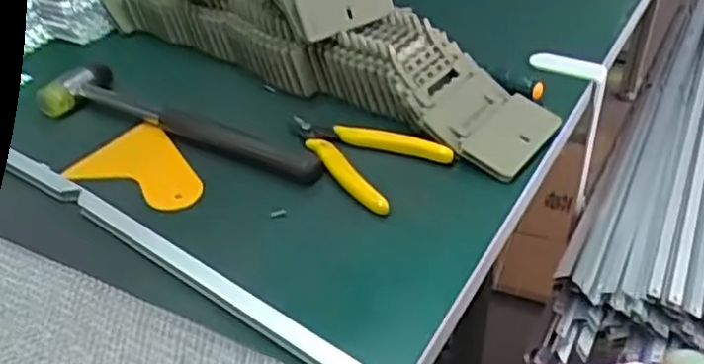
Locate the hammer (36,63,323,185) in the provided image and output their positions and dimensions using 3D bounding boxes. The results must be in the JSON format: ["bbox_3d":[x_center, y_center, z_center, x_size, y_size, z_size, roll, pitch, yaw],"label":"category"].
[{"bbox_3d":[-0.126,-0.045,0.528,0.239,0.022,0.051,15,40,21],"label":"hammer"}]

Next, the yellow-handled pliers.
[{"bbox_3d":[0.002,-0.023,0.497,0.113,0.016,0.073,28,46,33],"label":"yellow-handled pliers"}]

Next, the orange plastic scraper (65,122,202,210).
[{"bbox_3d":[-0.152,-0.004,0.495,0.073,0.007,0.098,-27,47,-19],"label":"orange plastic scraper"}]

